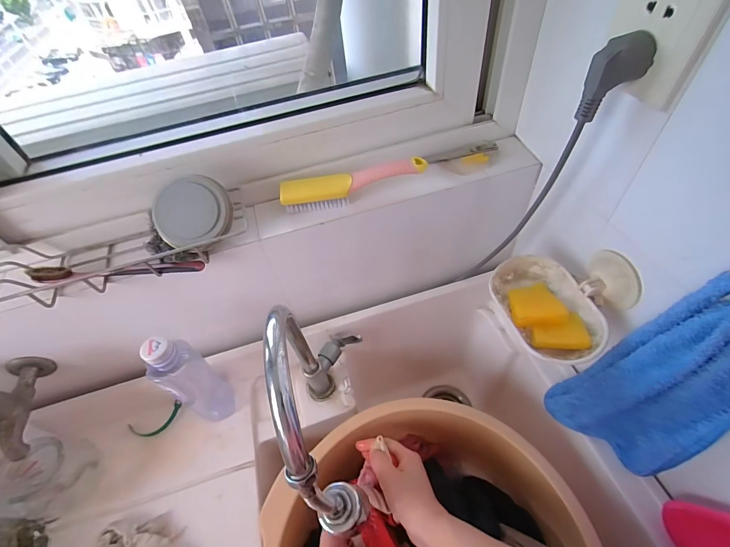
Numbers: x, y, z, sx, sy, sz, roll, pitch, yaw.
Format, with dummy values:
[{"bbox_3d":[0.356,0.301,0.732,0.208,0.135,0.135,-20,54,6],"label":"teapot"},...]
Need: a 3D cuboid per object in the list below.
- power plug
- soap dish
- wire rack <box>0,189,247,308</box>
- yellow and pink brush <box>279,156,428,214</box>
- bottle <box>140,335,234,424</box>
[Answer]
[{"bbox_3d":[0.213,-0.166,0.301,0.036,0.063,0.027,-19,52,-9],"label":"power plug"},{"bbox_3d":[0.224,0.023,0.396,0.134,0.057,0.138,-17,51,-8],"label":"soap dish"},{"bbox_3d":[-0.277,-0.031,0.394,0.286,0.061,0.082,-14,51,-5],"label":"wire rack"},{"bbox_3d":[-0.014,-0.106,0.431,0.175,0.039,0.029,-9,51,-1],"label":"yellow and pink brush"},{"bbox_3d":[-0.228,0.141,0.462,0.046,0.170,0.057,26,58,25],"label":"bottle"}]

